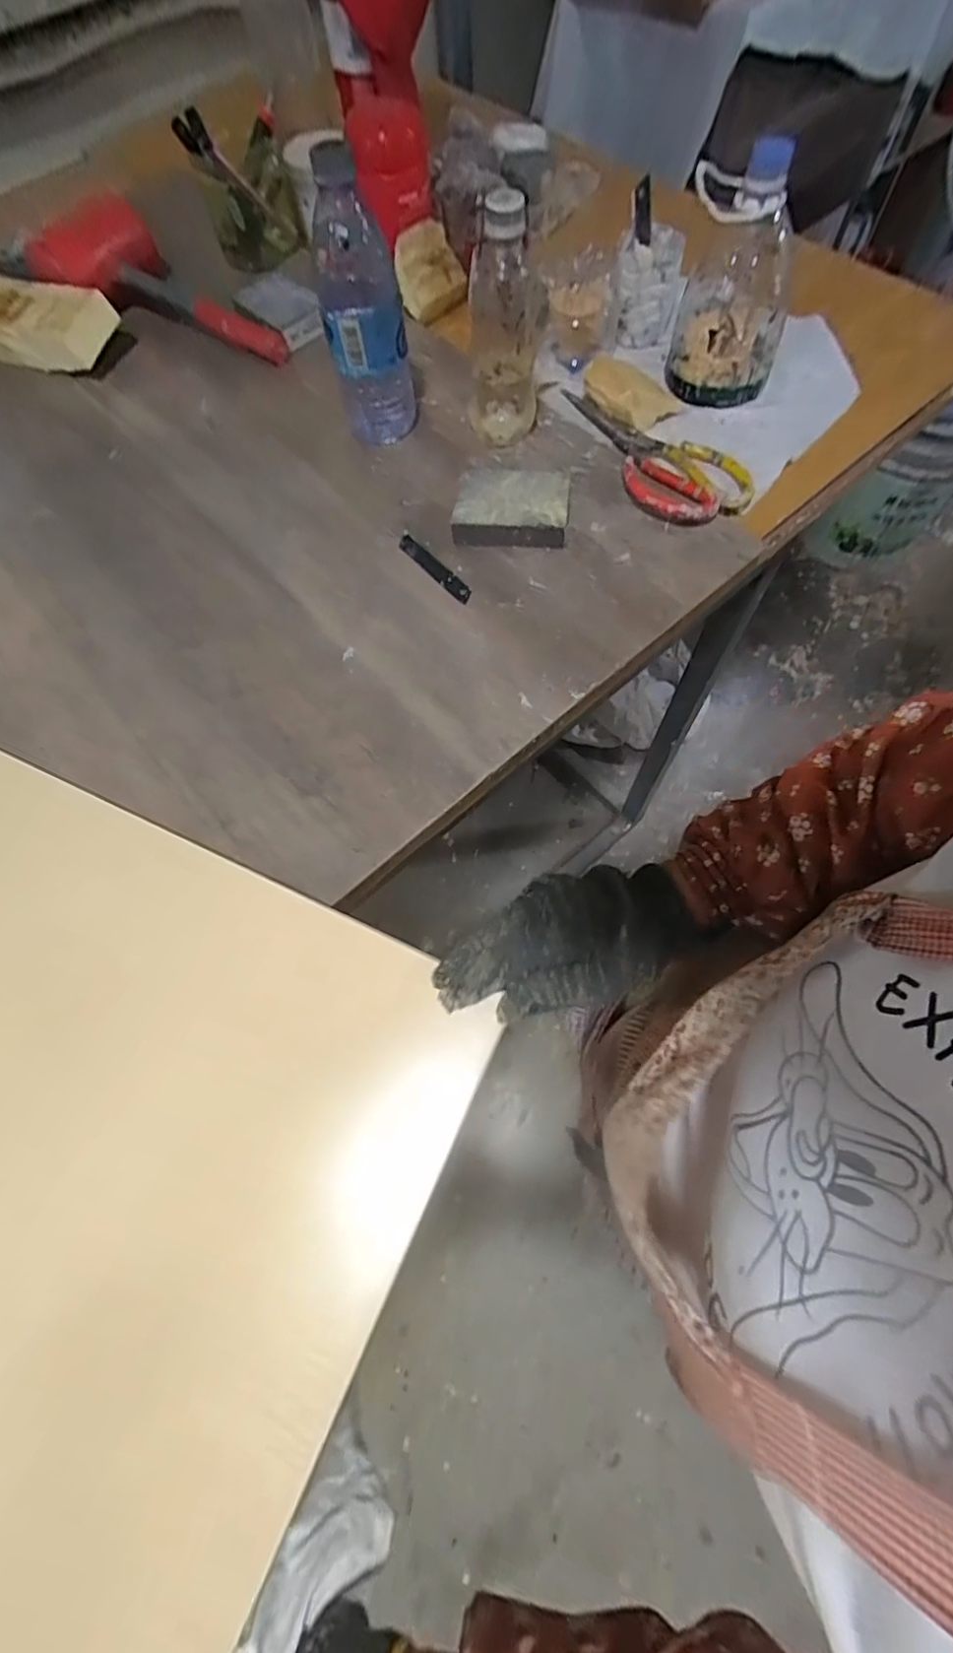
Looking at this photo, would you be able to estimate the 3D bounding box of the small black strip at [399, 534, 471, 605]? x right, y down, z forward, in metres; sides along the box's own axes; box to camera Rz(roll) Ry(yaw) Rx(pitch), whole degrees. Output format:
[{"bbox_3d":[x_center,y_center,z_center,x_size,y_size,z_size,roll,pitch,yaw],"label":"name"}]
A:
[{"bbox_3d":[-0.037,-0.228,0.508,0.017,0.004,0.093,-41,73,-13],"label":"small black strip"}]

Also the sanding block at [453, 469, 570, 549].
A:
[{"bbox_3d":[0.032,-0.287,0.516,0.097,0.028,0.073,6,69,4],"label":"sanding block"}]

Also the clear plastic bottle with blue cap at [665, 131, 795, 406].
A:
[{"bbox_3d":[0.248,-0.516,0.536,0.111,0.161,0.117,25,72,11],"label":"clear plastic bottle with blue cap"}]

